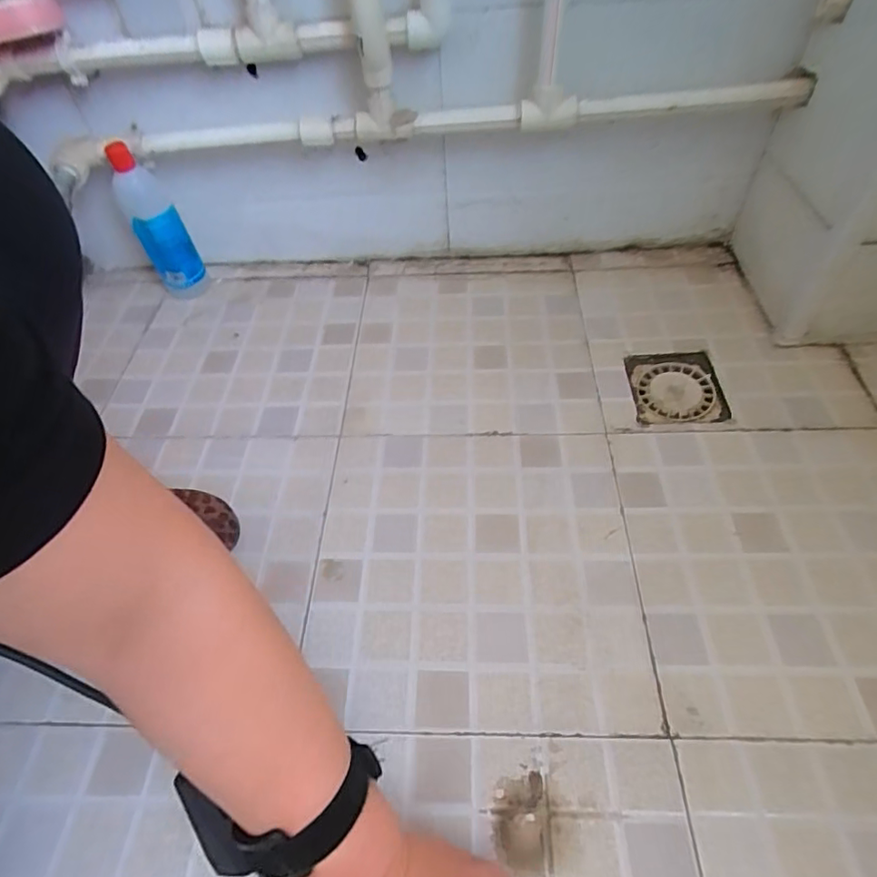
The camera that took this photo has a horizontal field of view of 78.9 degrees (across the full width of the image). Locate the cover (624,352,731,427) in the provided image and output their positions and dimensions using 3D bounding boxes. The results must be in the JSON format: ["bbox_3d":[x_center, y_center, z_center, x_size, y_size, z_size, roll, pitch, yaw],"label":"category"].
[{"bbox_3d":[0.282,-0.060,0.638,0.101,0.008,0.109,0,52,4],"label":"cover"}]

